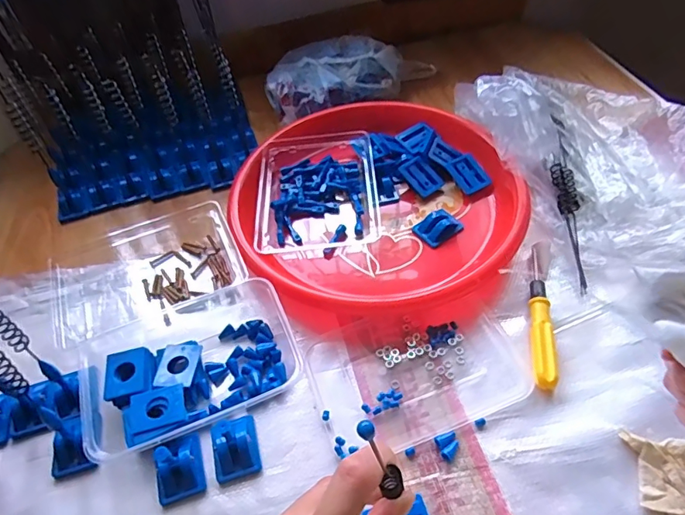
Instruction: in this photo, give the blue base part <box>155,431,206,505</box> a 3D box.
[{"bbox_3d":[-0.120,0.152,0.359,0.032,0.021,0.042,-17,50,-9],"label":"blue base part"}]

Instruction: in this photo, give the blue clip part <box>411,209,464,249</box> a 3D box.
[{"bbox_3d":[0.097,-0.032,0.492,0.043,0.019,0.031,-30,53,-19],"label":"blue clip part"}]

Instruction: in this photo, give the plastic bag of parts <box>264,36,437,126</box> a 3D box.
[{"bbox_3d":[0.008,-0.247,0.653,0.231,0.055,0.115,-30,53,-19],"label":"plastic bag of parts"}]

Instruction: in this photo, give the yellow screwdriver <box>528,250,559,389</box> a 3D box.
[{"bbox_3d":[0.170,0.046,0.423,0.016,0.016,0.142,6,50,10],"label":"yellow screwdriver"}]

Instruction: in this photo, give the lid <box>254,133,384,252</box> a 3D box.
[{"bbox_3d":[-0.025,-0.067,0.524,0.121,0.035,0.166,-5,49,1],"label":"lid"}]

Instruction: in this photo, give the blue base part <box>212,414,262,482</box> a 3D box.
[{"bbox_3d":[-0.082,0.141,0.367,0.033,0.018,0.043,-15,50,-7],"label":"blue base part"}]

